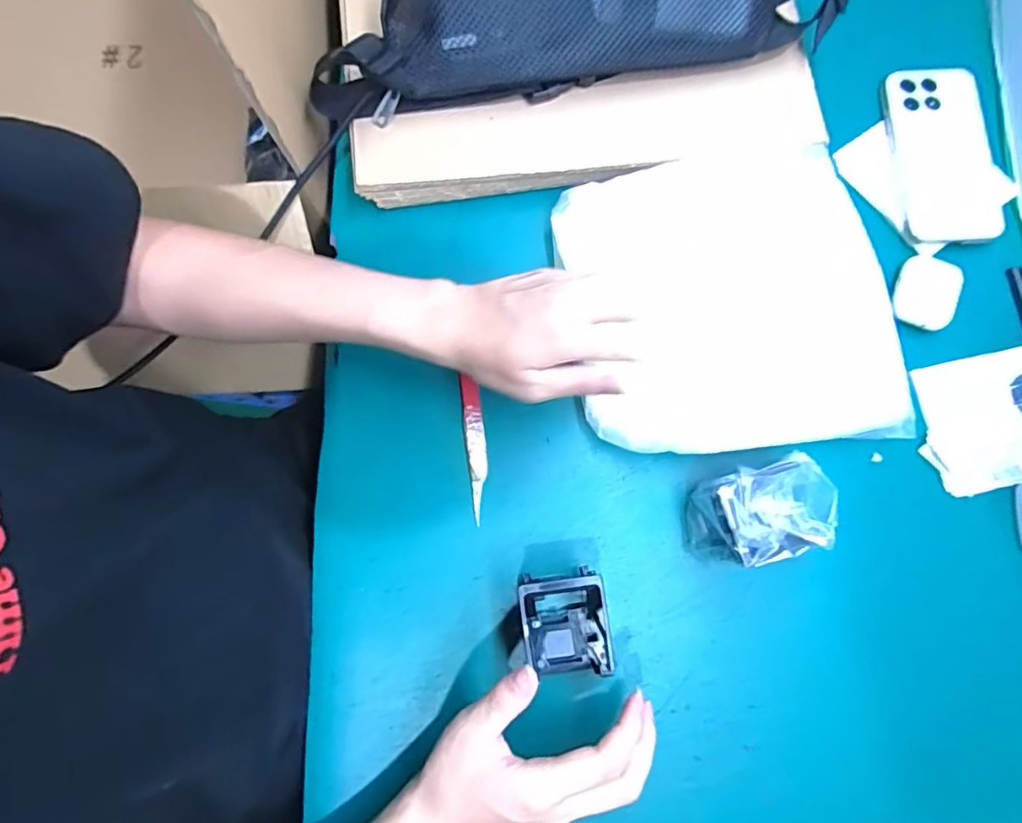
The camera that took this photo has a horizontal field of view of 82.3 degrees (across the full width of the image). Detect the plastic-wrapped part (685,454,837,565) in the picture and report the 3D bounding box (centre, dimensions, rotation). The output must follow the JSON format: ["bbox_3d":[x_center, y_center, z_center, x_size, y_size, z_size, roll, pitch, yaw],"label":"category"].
[{"bbox_3d":[0.175,0.072,0.419,0.088,0.078,0.063,-15,80,-3],"label":"plastic-wrapped part"}]

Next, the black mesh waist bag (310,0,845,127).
[{"bbox_3d":[0.046,-0.323,0.433,0.413,0.080,0.147,-9,110,-1],"label":"black mesh waist bag"}]

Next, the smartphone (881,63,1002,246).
[{"bbox_3d":[0.364,-0.217,0.493,0.077,0.005,0.155,-5,81,6],"label":"smartphone"}]

